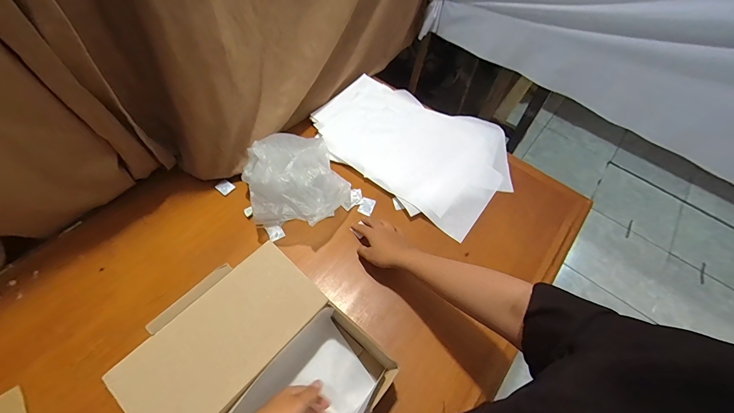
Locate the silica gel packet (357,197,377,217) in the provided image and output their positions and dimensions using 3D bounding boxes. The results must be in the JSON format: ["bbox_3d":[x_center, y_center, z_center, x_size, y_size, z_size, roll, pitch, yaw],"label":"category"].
[{"bbox_3d":[0.000,0.001,0.720,0.030,0.009,0.040,21,58,9],"label":"silica gel packet"}]

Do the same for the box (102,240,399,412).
[{"bbox_3d":[-0.154,0.243,0.483,0.291,0.114,0.264,39,62,19],"label":"box"}]

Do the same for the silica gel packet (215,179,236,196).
[{"bbox_3d":[-0.303,-0.042,0.713,0.036,0.004,0.030,36,61,18],"label":"silica gel packet"}]

